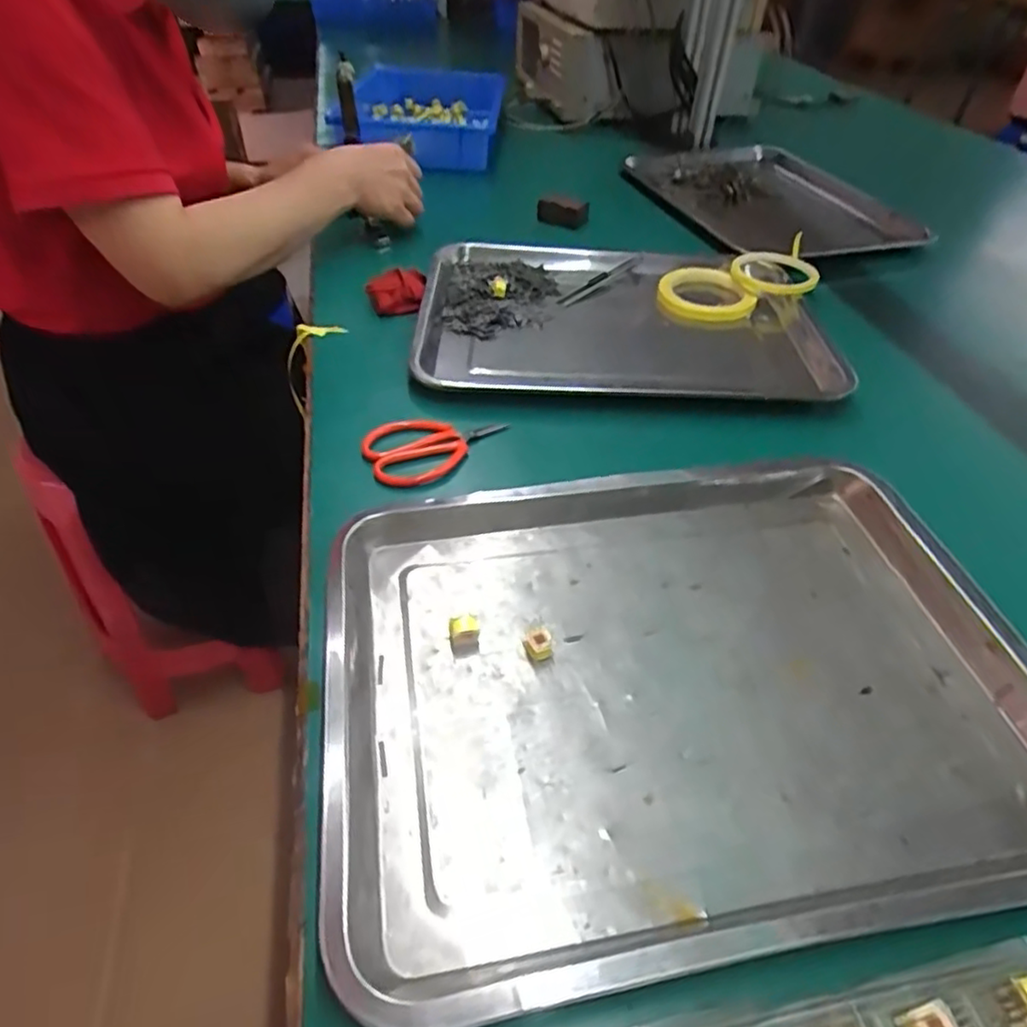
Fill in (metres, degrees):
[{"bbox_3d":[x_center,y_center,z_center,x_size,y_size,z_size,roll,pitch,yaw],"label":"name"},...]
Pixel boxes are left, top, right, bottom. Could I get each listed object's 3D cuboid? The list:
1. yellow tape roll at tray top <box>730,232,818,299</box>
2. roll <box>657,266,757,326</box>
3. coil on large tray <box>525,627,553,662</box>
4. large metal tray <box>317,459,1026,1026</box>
[{"bbox_3d":[0.293,-0.270,0.728,0.093,0.020,0.098,-2,48,2],"label":"yellow tape roll at tray top"},{"bbox_3d":[0.206,-0.243,0.721,0.093,0.018,0.097,-4,57,6],"label":"roll"},{"bbox_3d":[0.015,0.076,0.378,0.014,0.016,0.014,-10,46,-12],"label":"coil on large tray"},{"bbox_3d":[0.095,0.082,0.362,0.382,0.033,0.278,-6,45,-9],"label":"large metal tray"}]

